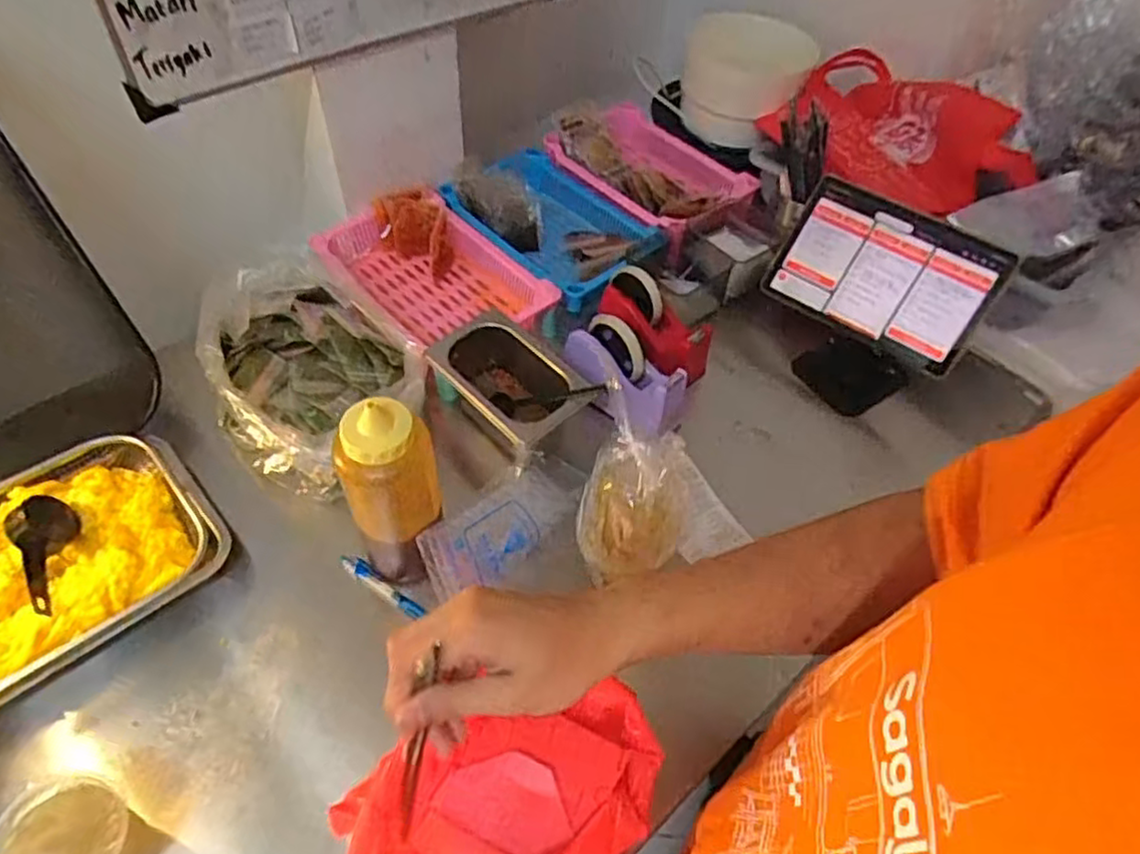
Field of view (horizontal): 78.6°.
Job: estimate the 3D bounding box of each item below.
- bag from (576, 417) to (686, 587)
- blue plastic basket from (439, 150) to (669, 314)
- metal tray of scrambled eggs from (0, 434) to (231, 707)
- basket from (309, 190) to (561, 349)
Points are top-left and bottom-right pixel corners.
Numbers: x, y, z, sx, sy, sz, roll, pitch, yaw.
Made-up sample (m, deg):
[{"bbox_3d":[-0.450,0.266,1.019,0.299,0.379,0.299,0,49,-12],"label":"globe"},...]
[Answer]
[{"bbox_3d":[0.053,0.067,0.605,0.083,0.143,0.076,8,52,2],"label":"bag"},{"bbox_3d":[-0.011,-0.284,0.988,0.274,0.084,0.195,39,59,23],"label":"blue plastic basket"},{"bbox_3d":[-0.489,0.132,0.637,0.296,0.055,0.197,-35,62,-27],"label":"metal tray of scrambled eggs"},{"bbox_3d":[-0.178,-0.190,0.899,0.207,0.077,0.271,-34,62,-26],"label":"basket"}]

